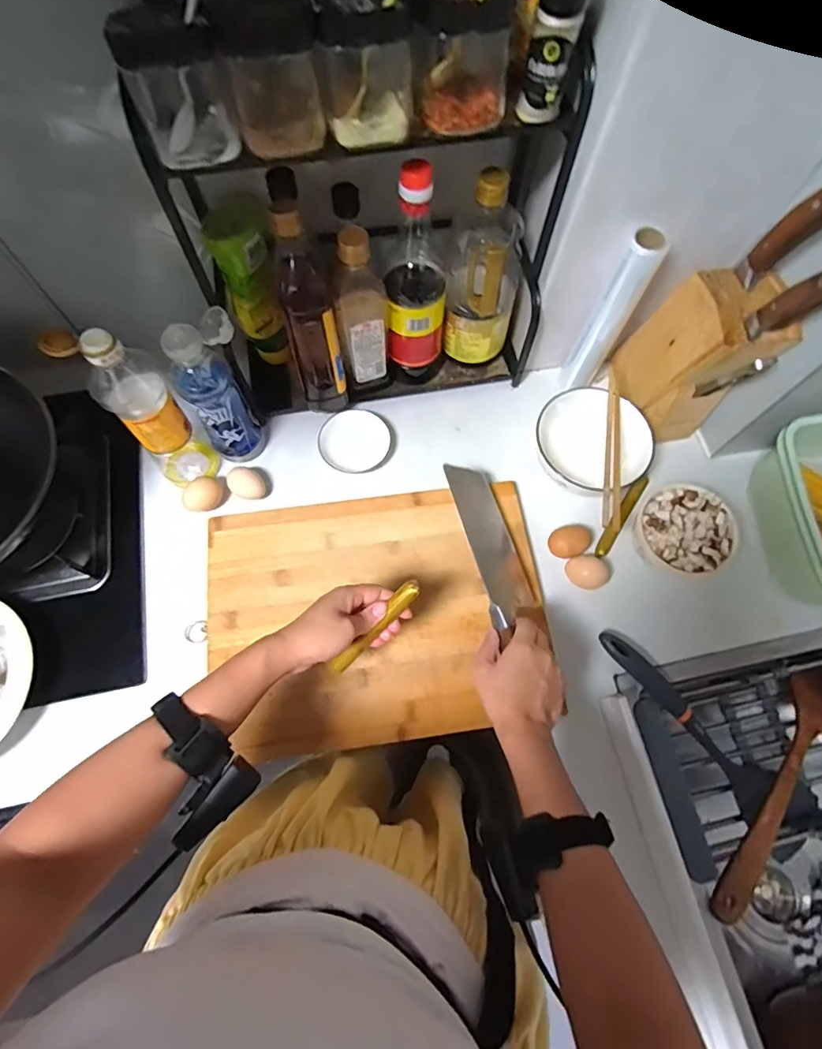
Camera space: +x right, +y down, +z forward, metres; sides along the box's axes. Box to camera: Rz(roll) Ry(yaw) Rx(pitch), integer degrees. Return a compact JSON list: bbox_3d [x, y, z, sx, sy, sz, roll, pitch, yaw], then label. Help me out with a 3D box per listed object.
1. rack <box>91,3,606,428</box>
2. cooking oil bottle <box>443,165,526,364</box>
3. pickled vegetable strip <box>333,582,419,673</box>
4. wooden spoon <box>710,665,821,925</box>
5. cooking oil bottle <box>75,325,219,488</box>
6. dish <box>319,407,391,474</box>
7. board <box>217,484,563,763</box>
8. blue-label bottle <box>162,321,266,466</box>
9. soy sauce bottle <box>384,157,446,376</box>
[{"bbox_3d":[-0.037,-0.336,0.575,0.403,0.403,0.185,-11,70,-5],"label":"rack"},{"bbox_3d":[0.098,-0.310,0.626,0.084,0.231,0.077,17,70,5],"label":"cooking oil bottle"},{"bbox_3d":[-0.034,0.104,0.491,0.017,0.009,0.132,44,110,14],"label":"pickled vegetable strip"},{"bbox_3d":[0.464,0.304,0.609,0.382,0.038,0.077,-36,73,-28],"label":"wooden spoon"},{"bbox_3d":[-0.305,-0.130,0.577,0.068,0.231,0.063,-29,72,-11],"label":"cooking oil bottle"},{"bbox_3d":[-0.080,-0.120,0.699,0.094,0.016,0.090,0,69,-1],"label":"dish"},{"bbox_3d":[-0.043,0.106,0.619,0.406,0.022,0.303,-7,70,-4],"label":"board"},{"bbox_3d":[-0.240,-0.157,0.604,0.063,0.208,0.060,-16,70,-7],"label":"blue-label bottle"},{"bbox_3d":[0.009,-0.287,0.615,0.073,0.289,0.058,3,69,0],"label":"soy sauce bottle"}]

